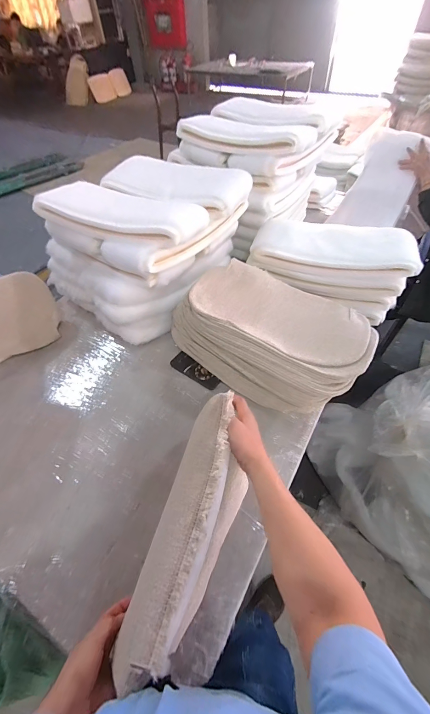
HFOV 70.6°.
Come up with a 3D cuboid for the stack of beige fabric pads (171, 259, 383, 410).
[{"bbox_3d":[0.144,-0.074,0.844,0.518,0.191,0.317,35,60,27],"label":"stack of beige fabric pads"}]

